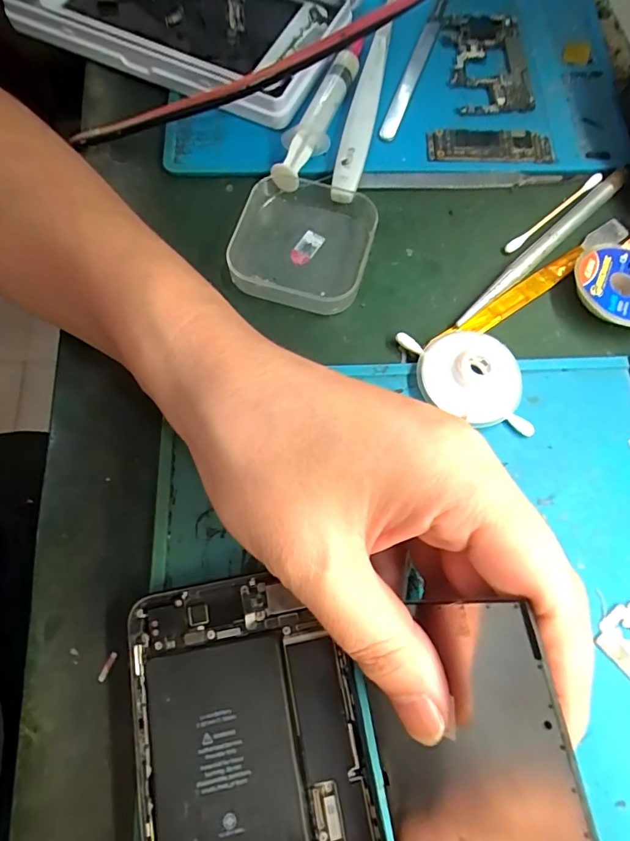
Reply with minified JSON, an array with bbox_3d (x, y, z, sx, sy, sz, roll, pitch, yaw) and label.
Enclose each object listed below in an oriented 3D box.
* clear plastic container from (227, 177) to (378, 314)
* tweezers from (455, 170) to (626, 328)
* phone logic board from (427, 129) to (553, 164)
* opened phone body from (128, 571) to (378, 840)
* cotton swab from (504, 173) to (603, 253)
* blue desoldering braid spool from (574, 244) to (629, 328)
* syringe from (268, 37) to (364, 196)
[{"bbox_3d":[-0.005,-0.085,0.224,0.060,0.013,0.064,16,72,5],"label":"clear plastic container"},{"bbox_3d":[0.111,-0.085,0.227,0.122,0.004,0.009,-41,76,-13],"label":"tweezers"},{"bbox_3d":[0.091,-0.143,0.244,0.063,0.005,0.018,2,71,1],"label":"phone logic board"},{"bbox_3d":[-0.018,0.128,0.155,0.074,0.005,0.145,-12,71,-3],"label":"opened phone body"},{"bbox_3d":[0.121,-0.104,0.235,0.069,0.004,0.005,-38,75,-11],"label":"cotton swab"},{"bbox_3d":[0.142,-0.061,0.216,0.044,0.010,0.040,0,71,0],"label":"blue desoldering braid spool"},{"bbox_3d":[0.002,-0.159,0.244,0.020,0.018,0.097,20,73,6],"label":"syringe"}]

